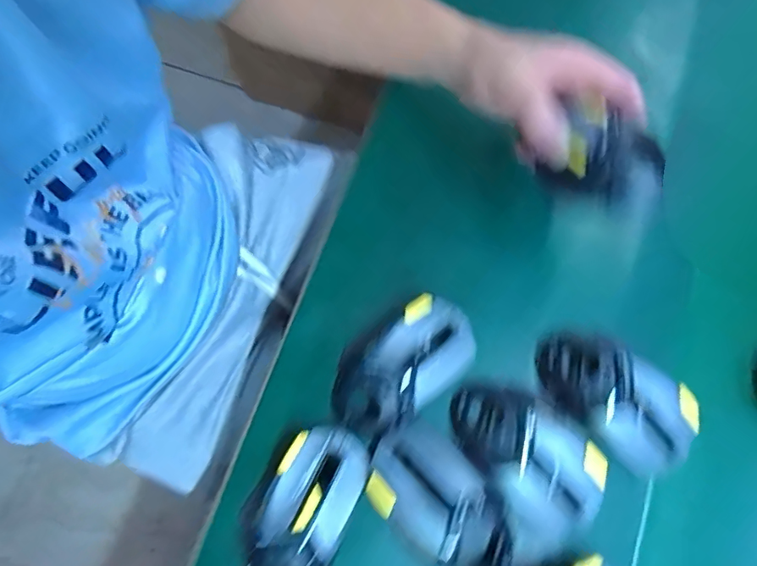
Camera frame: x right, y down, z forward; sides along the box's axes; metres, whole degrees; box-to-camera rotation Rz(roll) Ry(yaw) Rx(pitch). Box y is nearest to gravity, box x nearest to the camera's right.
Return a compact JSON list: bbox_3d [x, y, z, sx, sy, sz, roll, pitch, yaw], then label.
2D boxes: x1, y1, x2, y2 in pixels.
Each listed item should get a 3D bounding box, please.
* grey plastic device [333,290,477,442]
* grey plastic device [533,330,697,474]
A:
[{"bbox_3d":[0.017,0.062,0.368,0.119,0.035,0.068,-40,78,-8],"label":"grey plastic device"},{"bbox_3d":[0.174,0.083,0.359,0.123,0.043,0.075,33,79,9],"label":"grey plastic device"}]

